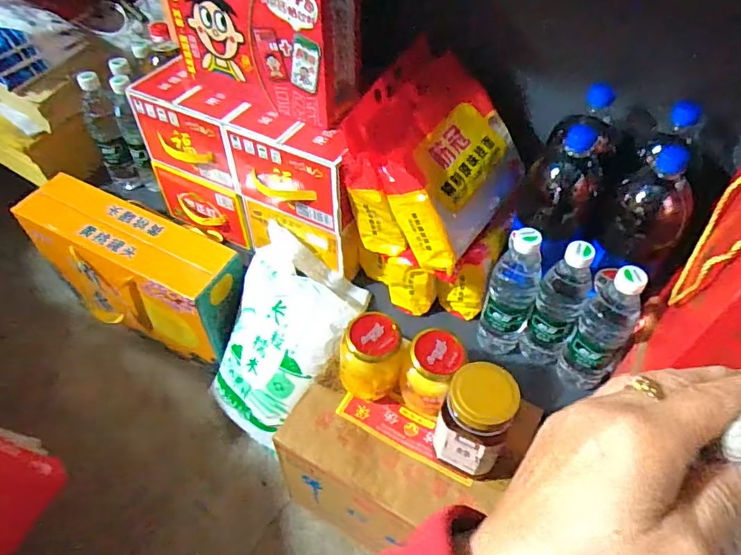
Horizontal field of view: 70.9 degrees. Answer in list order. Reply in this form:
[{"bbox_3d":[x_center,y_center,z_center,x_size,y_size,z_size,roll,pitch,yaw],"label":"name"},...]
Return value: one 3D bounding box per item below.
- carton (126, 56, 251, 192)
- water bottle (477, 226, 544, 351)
[{"bbox_3d":[-0.282,-0.245,0.859,0.207,0.136,0.103,29,56,22],"label":"carton"},{"bbox_3d":[0.197,0.028,0.736,0.064,0.227,0.060,0,50,0],"label":"water bottle"}]

